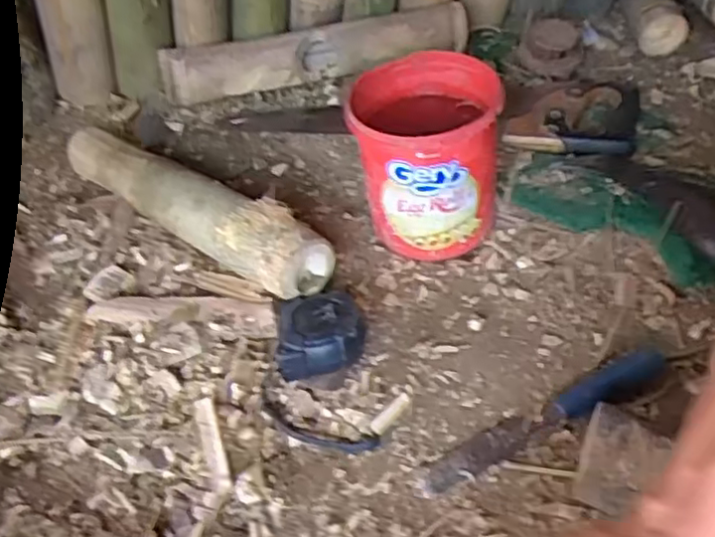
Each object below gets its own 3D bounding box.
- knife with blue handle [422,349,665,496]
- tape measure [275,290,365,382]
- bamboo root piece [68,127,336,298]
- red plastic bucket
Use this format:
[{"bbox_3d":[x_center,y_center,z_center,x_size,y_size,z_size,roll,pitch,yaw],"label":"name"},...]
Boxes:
[{"bbox_3d":[0.156,0.118,0.564,0.233,0.025,0.031,-22,49,-13],"label":"knife with blue handle"},{"bbox_3d":[-0.034,0.057,0.629,0.080,0.046,0.088,-8,48,-1],"label":"tape measure"},{"bbox_3d":[-0.183,-0.065,0.741,0.361,0.073,0.066,27,56,27],"label":"bamboo root piece"},{"bbox_3d":[0.068,-0.108,0.691,0.133,0.165,0.136,-3,48,4],"label":"red plastic bucket"}]

